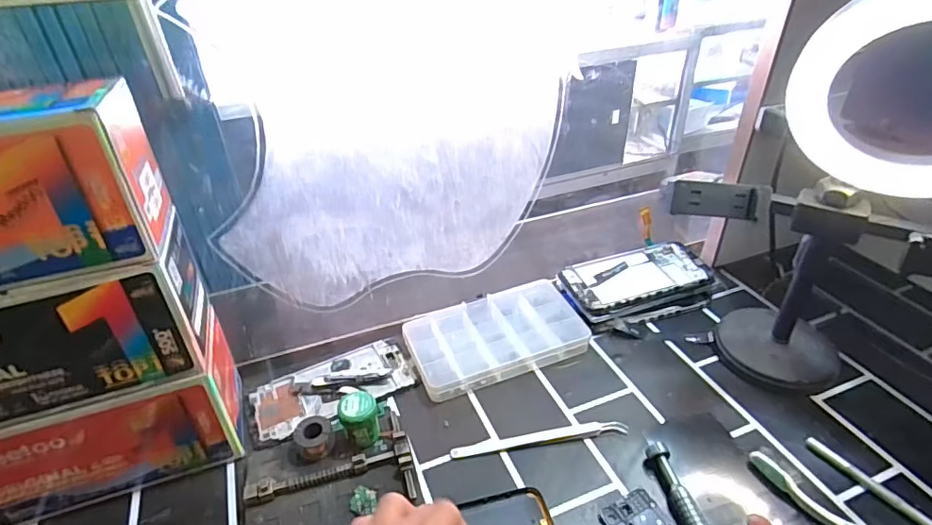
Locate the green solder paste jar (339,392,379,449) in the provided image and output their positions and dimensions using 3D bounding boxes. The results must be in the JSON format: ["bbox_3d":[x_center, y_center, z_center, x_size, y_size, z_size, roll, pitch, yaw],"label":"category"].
[{"bbox_3d":[-0.087,0.129,0.433,0.030,0.037,0.025,-12,35,-13],"label":"green solder paste jar"}]

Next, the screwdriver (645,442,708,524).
[{"bbox_3d":[0.158,0.170,0.395,0.014,0.017,0.076,-7,34,-7],"label":"screwdriver"}]

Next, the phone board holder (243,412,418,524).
[{"bbox_3d":[-0.107,0.169,0.413,0.128,0.023,0.084,-9,35,-10],"label":"phone board holder"}]

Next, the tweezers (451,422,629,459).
[{"bbox_3d":[0.063,0.148,0.447,0.148,0.005,0.016,-6,34,-5],"label":"tweezers"}]

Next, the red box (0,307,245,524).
[{"bbox_3d":[-0.280,0.124,0.421,0.178,0.097,0.086,-15,36,-18],"label":"red box"}]

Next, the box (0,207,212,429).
[{"bbox_3d":[-0.285,0.041,0.369,0.178,0.092,0.085,-15,36,-18],"label":"box"}]

